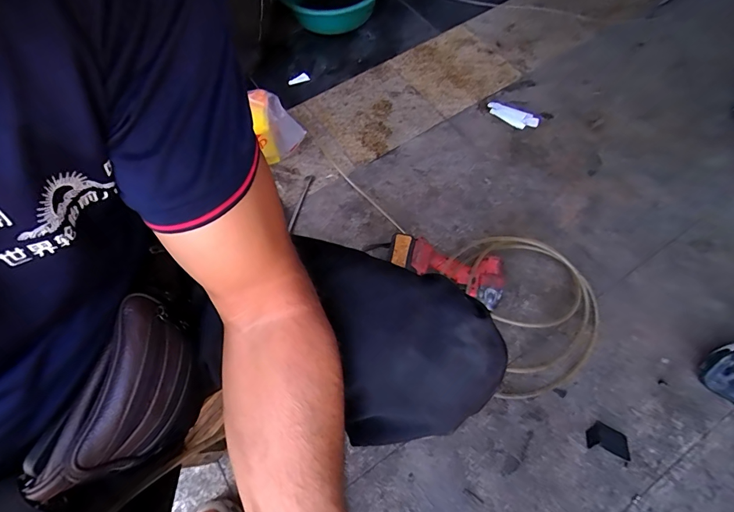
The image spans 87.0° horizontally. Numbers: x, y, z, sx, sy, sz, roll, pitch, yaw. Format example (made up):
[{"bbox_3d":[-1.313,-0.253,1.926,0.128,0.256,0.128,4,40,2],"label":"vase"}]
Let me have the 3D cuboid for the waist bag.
[{"bbox_3d":[-0.215,0.128,0.341,0.057,0.100,0.171,24,67,14],"label":"waist bag"}]

